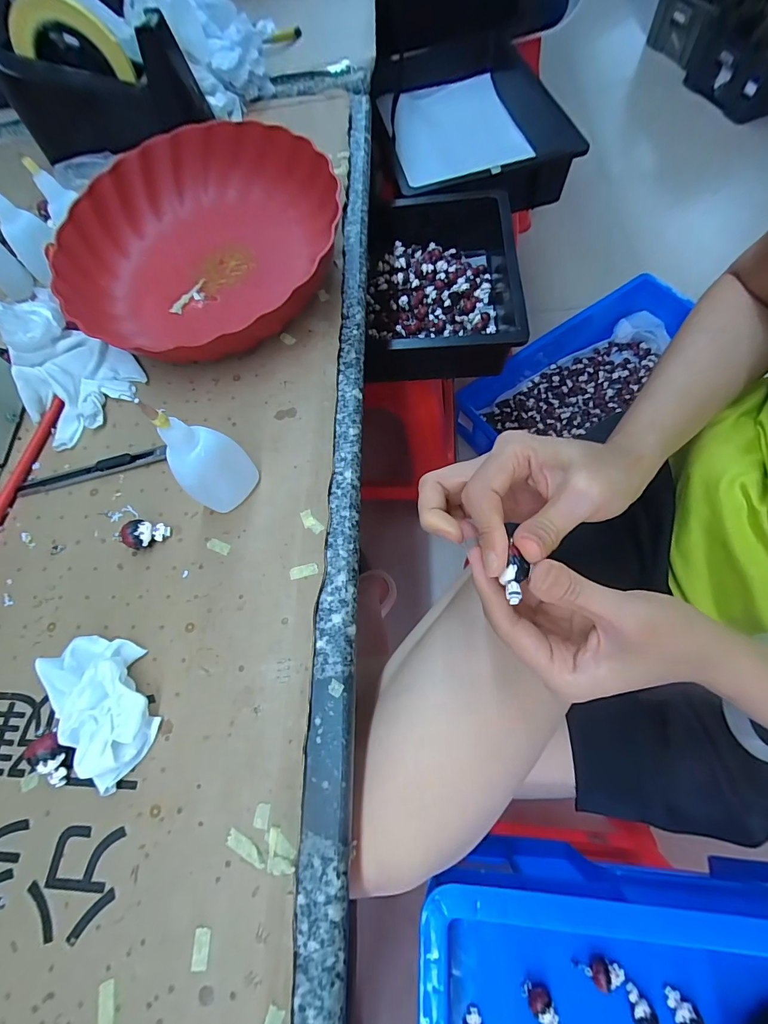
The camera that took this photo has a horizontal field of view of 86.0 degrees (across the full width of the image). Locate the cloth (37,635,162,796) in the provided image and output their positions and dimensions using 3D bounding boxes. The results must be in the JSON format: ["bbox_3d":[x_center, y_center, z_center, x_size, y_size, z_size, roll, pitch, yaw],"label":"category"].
[{"bbox_3d":[-0.165,0.111,0.243,0.048,0.021,0.084,-37,69,-9],"label":"cloth"}]

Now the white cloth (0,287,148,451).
[{"bbox_3d":[-0.270,-0.120,0.332,0.114,0.043,0.094,32,74,17],"label":"white cloth"}]

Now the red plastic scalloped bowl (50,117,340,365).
[{"bbox_3d":[-0.158,-0.237,0.360,0.235,0.059,0.219,-2,68,5],"label":"red plastic scalloped bowl"}]

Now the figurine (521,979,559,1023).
[{"bbox_3d":[0.135,0.423,0.354,0.021,0.021,0.031,-28,68,-6],"label":"figurine"}]

